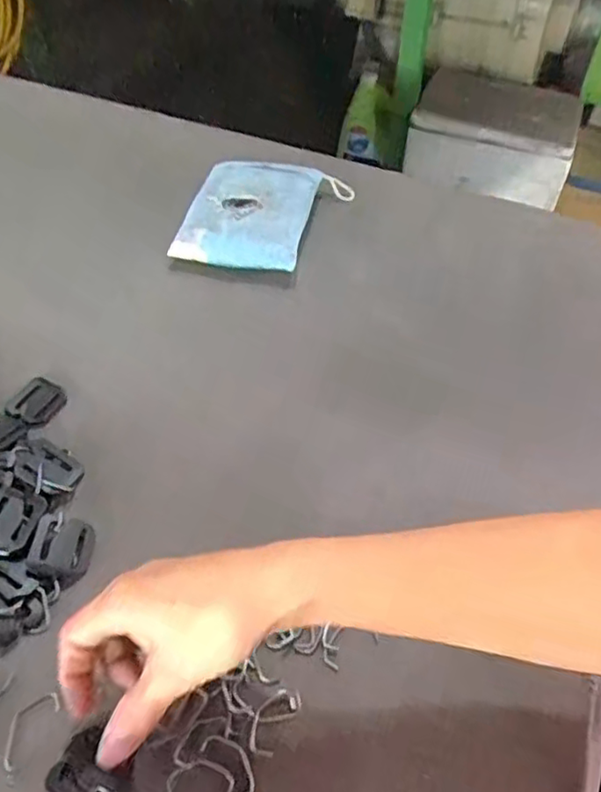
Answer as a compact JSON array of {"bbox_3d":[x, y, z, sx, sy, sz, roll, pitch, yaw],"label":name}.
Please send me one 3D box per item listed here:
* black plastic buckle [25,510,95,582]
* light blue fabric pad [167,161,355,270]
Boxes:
[{"bbox_3d":[-0.148,0.094,0.392,0.036,0.007,0.038,16,56,-8],"label":"black plastic buckle"},{"bbox_3d":[-0.036,-0.185,0.627,0.132,0.032,0.162,11,50,9],"label":"light blue fabric pad"}]

